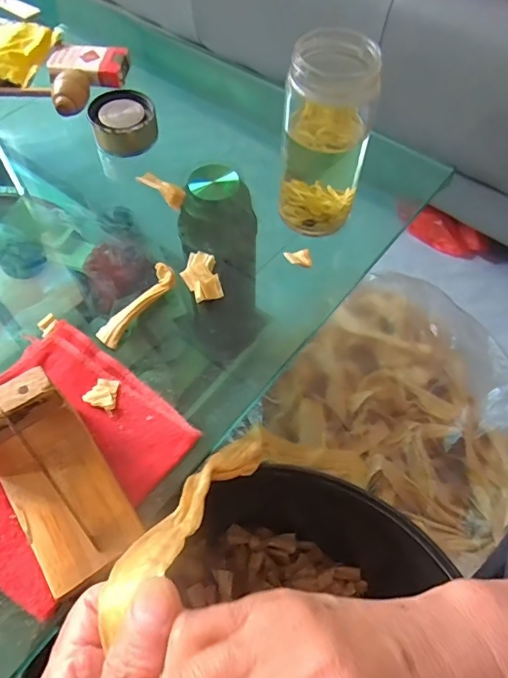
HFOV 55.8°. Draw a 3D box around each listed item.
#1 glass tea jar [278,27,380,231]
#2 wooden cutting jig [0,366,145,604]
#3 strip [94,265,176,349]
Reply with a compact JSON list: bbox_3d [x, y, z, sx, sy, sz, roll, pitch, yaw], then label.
[{"bbox_3d":[0.059,-0.166,0.399,0.068,0.153,0.068,1,60,-1],"label":"glass tea jar"},{"bbox_3d":[-0.120,0.085,0.283,0.060,0.067,0.107,-31,65,-18],"label":"wooden cutting jig"},{"bbox_3d":[-0.097,-0.029,0.403,0.023,0.013,0.084,32,64,16],"label":"strip"}]

